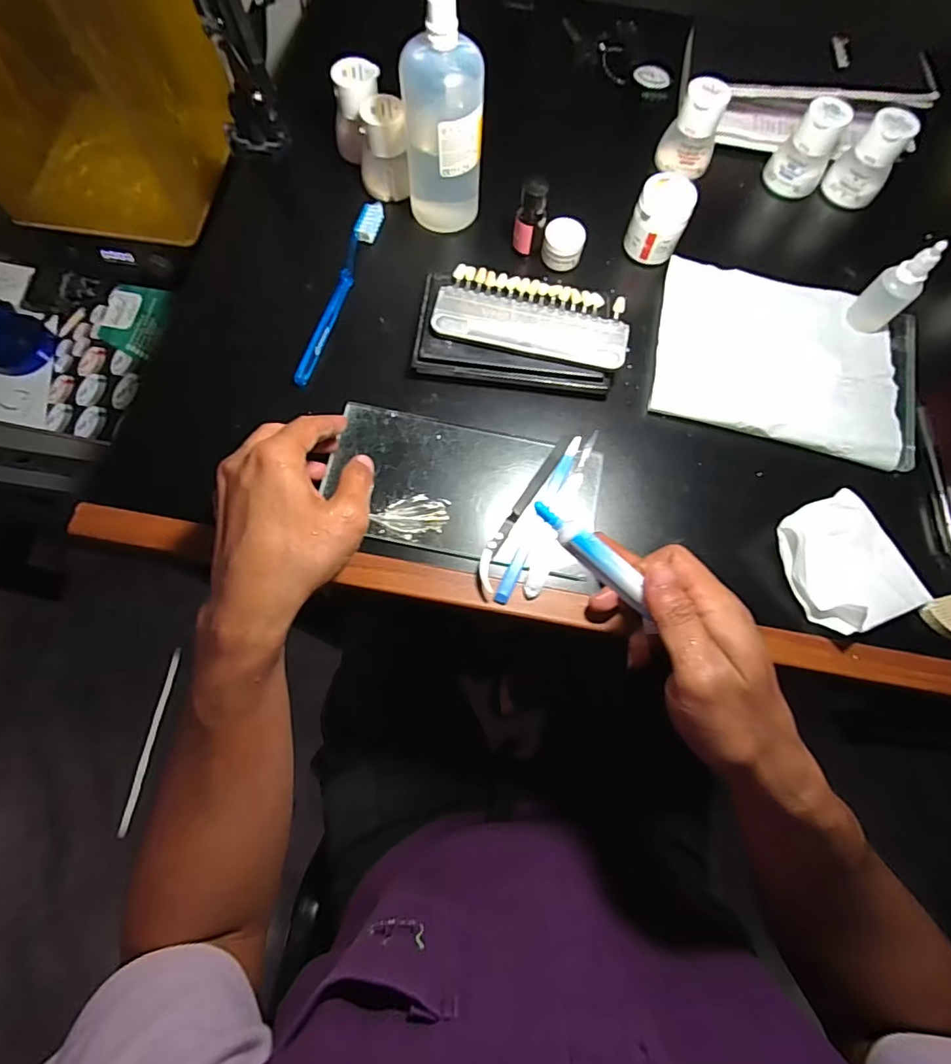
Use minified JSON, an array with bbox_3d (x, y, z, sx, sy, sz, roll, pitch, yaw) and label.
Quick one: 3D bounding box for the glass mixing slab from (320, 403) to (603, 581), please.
[{"bbox_3d":[-0.008,-0.033,0.376,0.195,0.009,0.100,11,73,3],"label":"glass mixing slab"}]

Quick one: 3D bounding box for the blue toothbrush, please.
[{"bbox_3d":[-0.112,-0.203,0.427,0.016,0.014,0.190,15,74,1],"label":"blue toothbrush"}]

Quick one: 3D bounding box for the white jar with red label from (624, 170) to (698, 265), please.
[{"bbox_3d":[0.156,-0.265,0.434,0.043,0.058,0.041,1,74,-3],"label":"white jar with red label"}]

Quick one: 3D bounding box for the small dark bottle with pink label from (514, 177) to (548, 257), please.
[{"bbox_3d":[0.046,-0.262,0.425,0.026,0.057,0.023,10,74,0],"label":"small dark bottle with pink label"}]

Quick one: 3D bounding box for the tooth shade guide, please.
[{"bbox_3d":[0.045,-0.169,0.398,0.147,0.007,0.063,12,73,1],"label":"tooth shade guide"}]

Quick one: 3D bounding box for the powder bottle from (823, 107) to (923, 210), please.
[{"bbox_3d":[0.359,-0.339,0.463,0.047,0.063,0.043,38,75,7],"label":"powder bottle"}]

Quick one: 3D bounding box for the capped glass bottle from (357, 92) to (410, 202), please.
[{"bbox_3d":[-0.079,-0.327,0.437,0.040,0.062,0.040,-11,75,-6],"label":"capped glass bottle"}]

